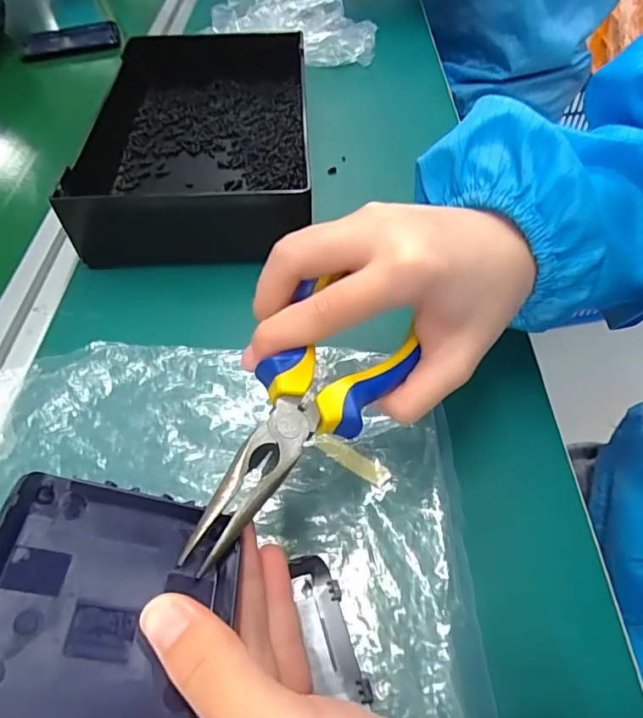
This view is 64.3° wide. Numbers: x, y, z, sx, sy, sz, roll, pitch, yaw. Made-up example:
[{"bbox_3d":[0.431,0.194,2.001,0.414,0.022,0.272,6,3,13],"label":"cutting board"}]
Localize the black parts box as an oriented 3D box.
[{"bbox_3d":[-0.099,-0.182,0.416,0.166,0.056,0.260,-3,52,-1],"label":"black parts box"}]

